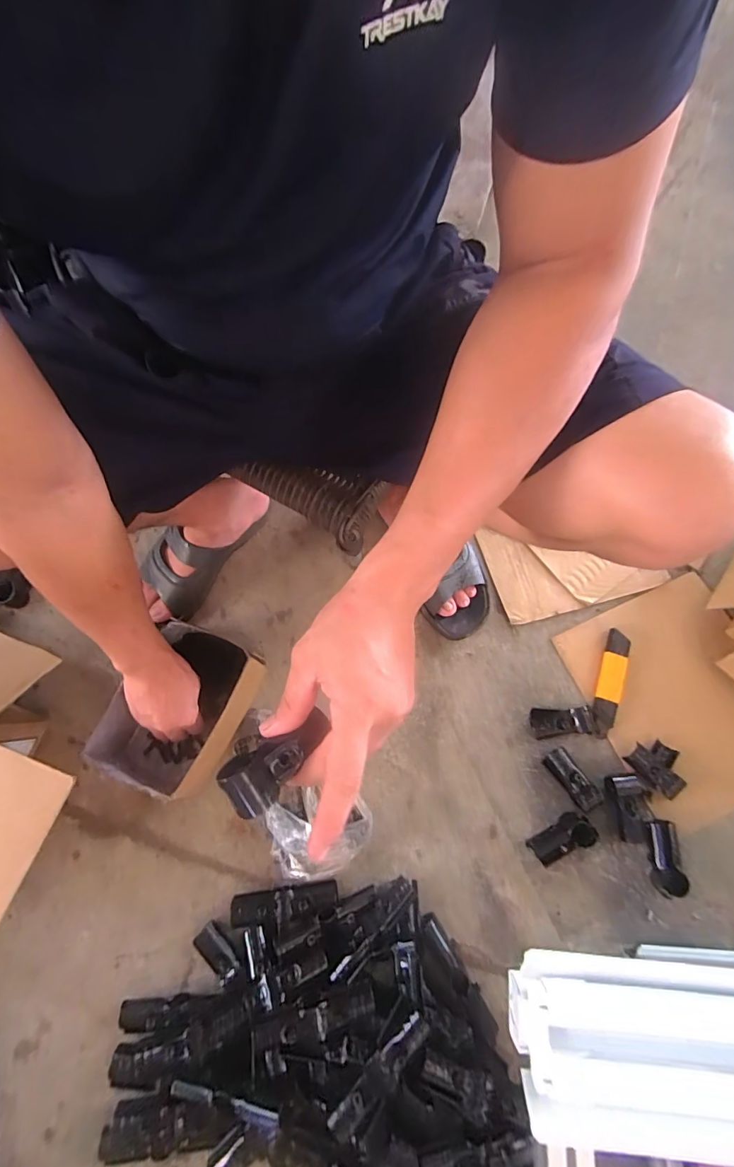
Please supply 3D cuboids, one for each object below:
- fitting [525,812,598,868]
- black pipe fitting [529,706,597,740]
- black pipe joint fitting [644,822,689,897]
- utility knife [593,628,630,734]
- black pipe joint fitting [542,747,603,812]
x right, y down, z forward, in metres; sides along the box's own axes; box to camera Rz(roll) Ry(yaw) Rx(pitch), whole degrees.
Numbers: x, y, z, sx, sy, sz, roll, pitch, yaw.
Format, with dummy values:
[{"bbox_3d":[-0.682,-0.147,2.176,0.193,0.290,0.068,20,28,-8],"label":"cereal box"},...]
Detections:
[{"bbox_3d":[0.249,0.327,0.569,0.078,0.030,0.041,-27,76,-7],"label":"fitting"},{"bbox_3d":[0.269,0.189,0.613,0.082,0.027,0.039,-6,74,-1],"label":"black pipe fitting"},{"bbox_3d":[0.374,0.346,0.561,0.034,0.030,0.085,1,74,1],"label":"black pipe joint fitting"},{"bbox_3d":[0.346,0.139,0.635,0.032,0.013,0.144,17,75,5],"label":"utility knife"},{"bbox_3d":[0.273,0.261,0.597,0.035,0.020,0.078,-34,64,-8],"label":"black pipe joint fitting"}]

